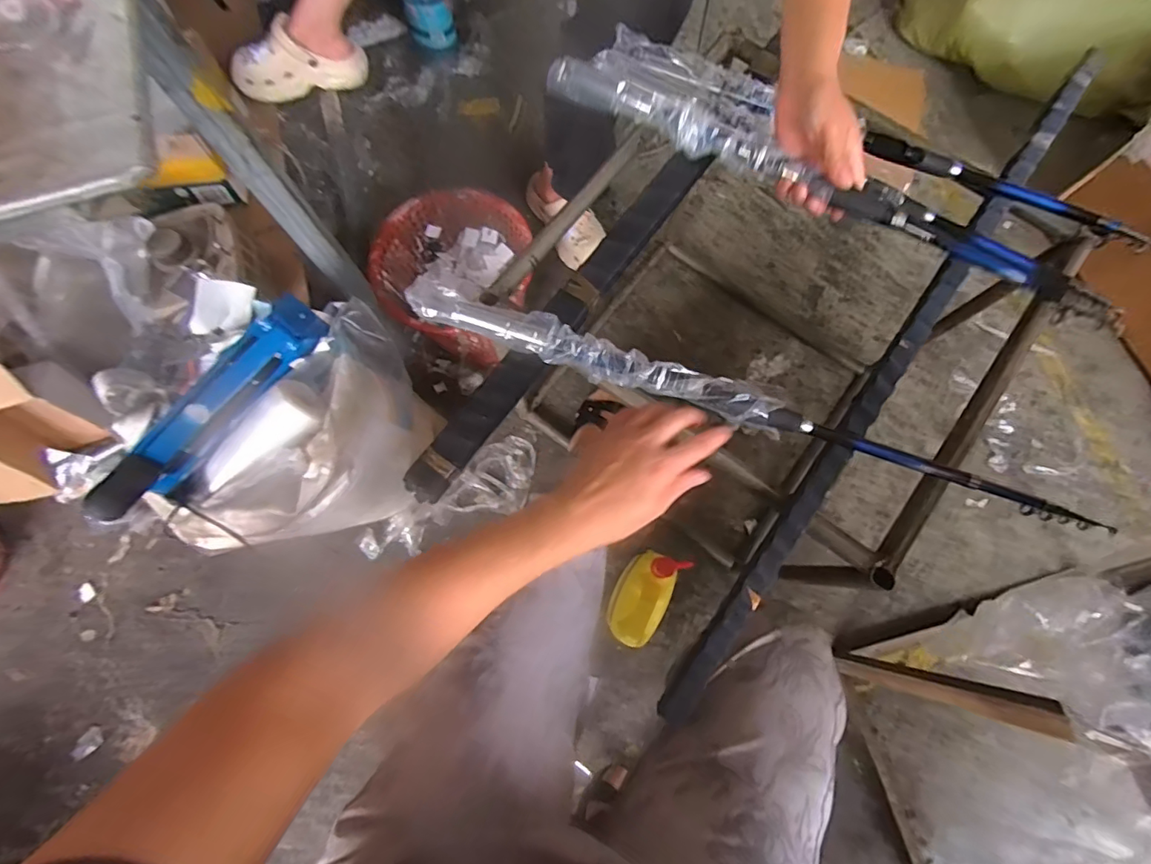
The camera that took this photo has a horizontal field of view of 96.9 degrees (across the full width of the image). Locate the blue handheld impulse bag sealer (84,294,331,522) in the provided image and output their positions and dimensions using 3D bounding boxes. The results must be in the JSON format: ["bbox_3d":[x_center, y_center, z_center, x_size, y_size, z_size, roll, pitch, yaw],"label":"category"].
[{"bbox_3d":[-0.433,-0.040,0.619,0.085,0.114,0.313,33,78,9],"label":"blue handheld impulse bag sealer"}]

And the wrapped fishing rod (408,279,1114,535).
[{"bbox_3d":[0.166,-0.031,0.523,0.721,0.048,0.051,17,76,5],"label":"wrapped fishing rod"}]

